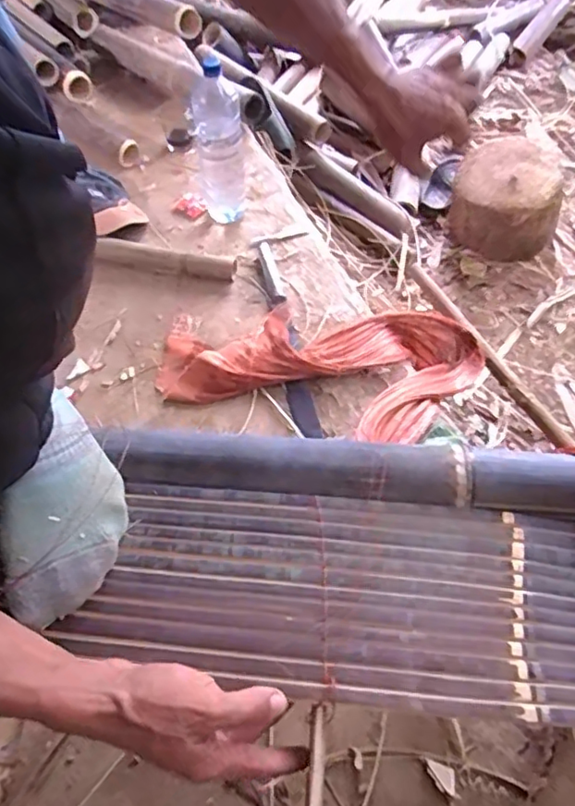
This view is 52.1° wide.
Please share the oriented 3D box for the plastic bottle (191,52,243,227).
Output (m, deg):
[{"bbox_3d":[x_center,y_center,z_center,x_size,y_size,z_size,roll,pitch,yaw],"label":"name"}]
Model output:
[{"bbox_3d":[-0.131,-0.494,1.130,0.086,0.329,0.102,-6,55,-2],"label":"plastic bottle"}]

